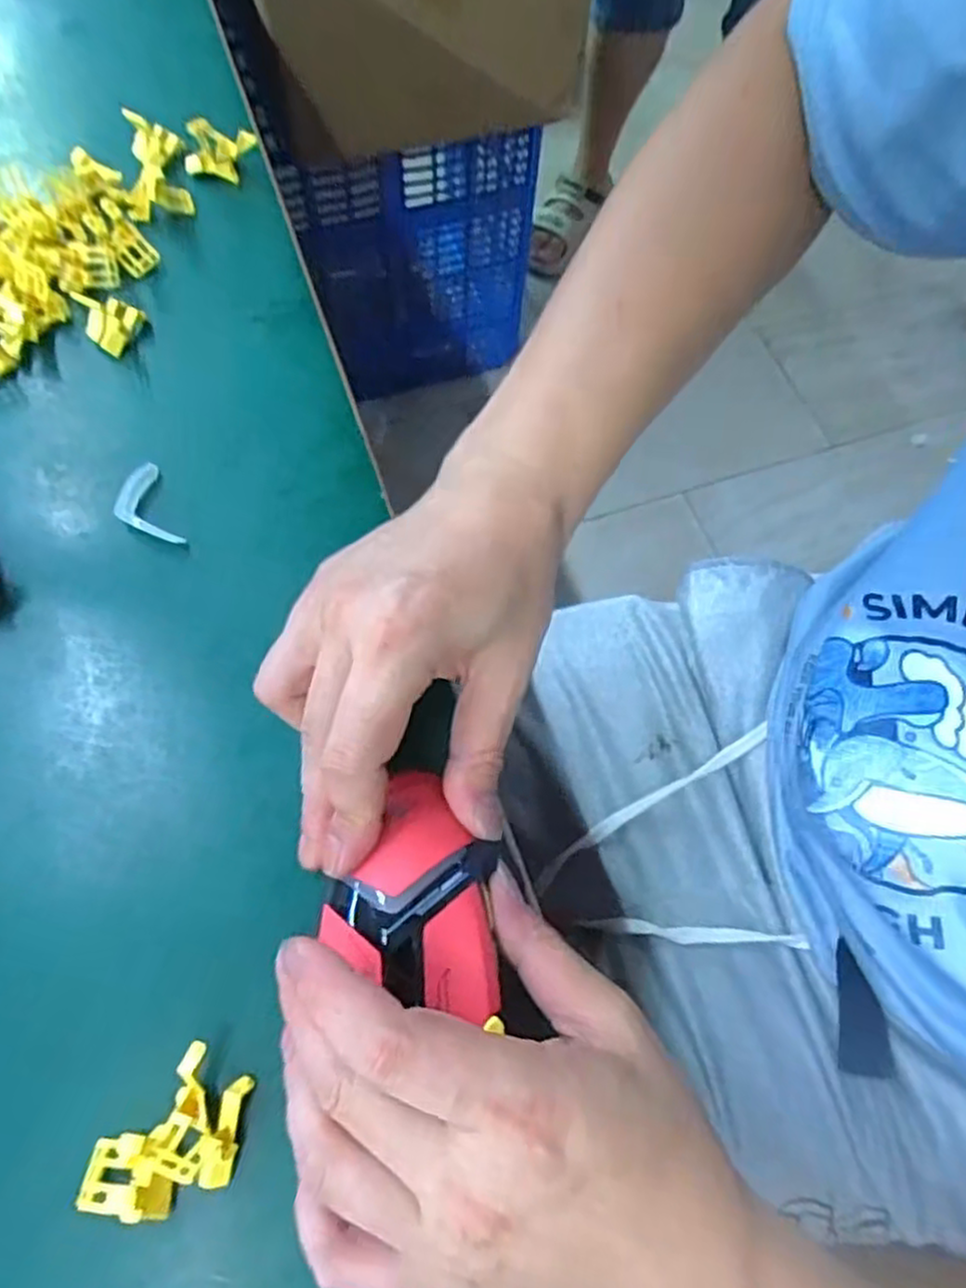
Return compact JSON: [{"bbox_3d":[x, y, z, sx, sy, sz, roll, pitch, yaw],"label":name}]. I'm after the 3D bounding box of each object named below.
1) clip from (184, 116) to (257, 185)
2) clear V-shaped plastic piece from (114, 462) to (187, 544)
[{"bbox_3d":[-0.159,-0.298,0.437,0.041,0.027,0.020,7,67,-1],"label":"clip"},{"bbox_3d":[-0.161,-0.064,0.342,0.024,0.009,0.044,-22,70,-13],"label":"clear V-shaped plastic piece"}]

